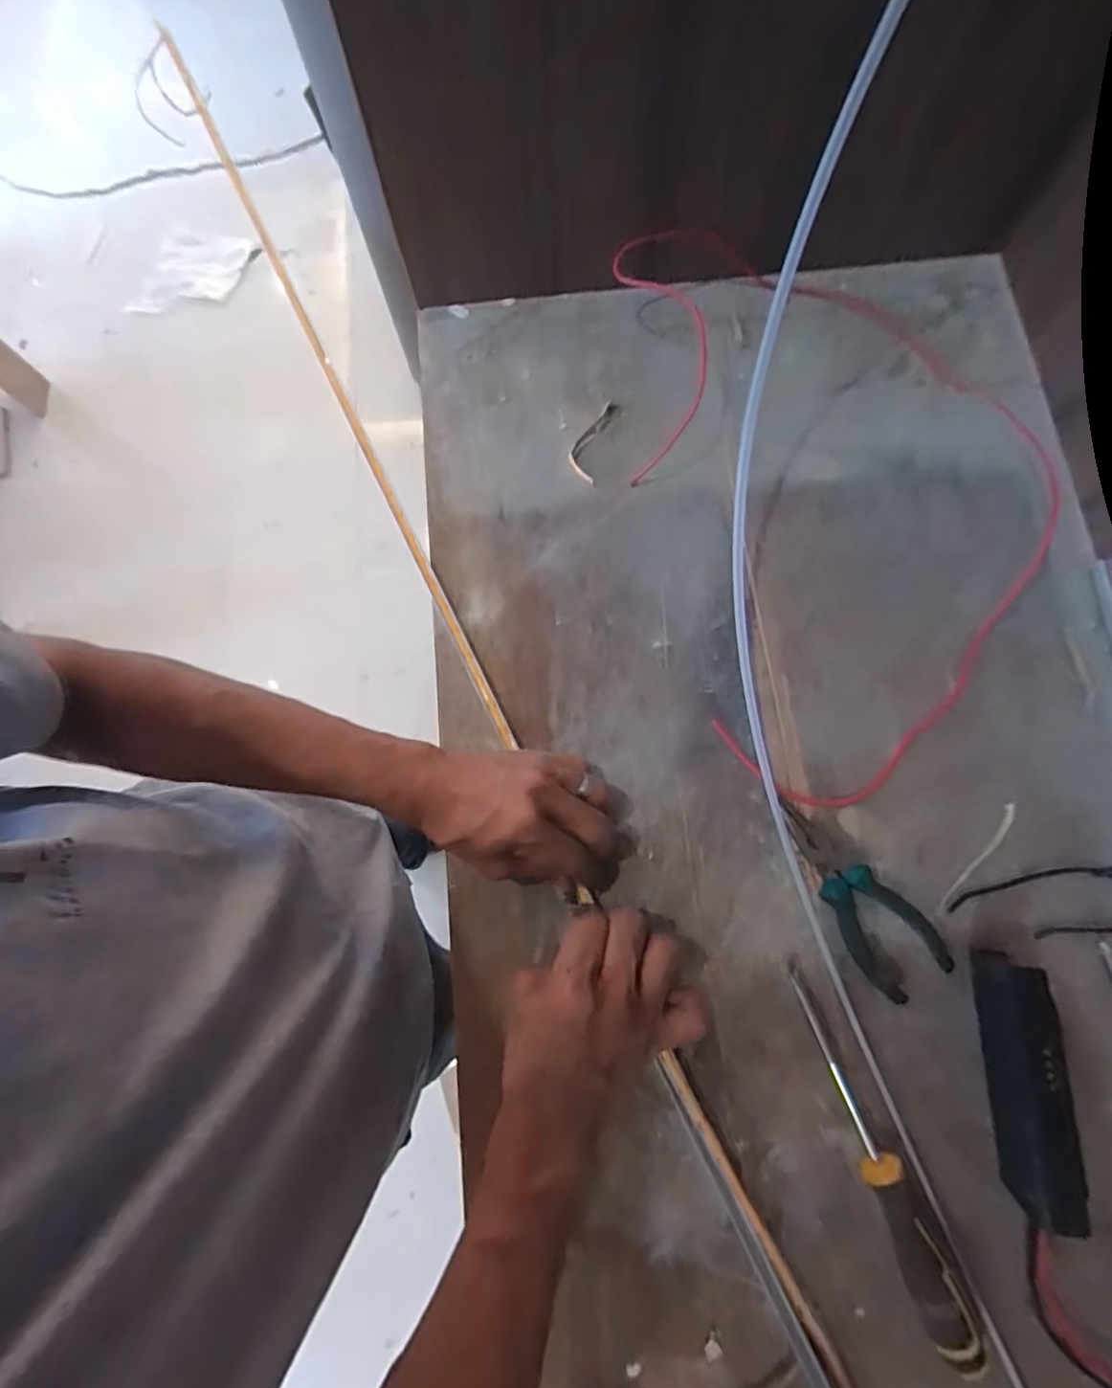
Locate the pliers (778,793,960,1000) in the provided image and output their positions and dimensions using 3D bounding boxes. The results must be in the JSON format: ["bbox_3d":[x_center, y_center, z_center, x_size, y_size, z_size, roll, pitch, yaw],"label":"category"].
[{"bbox_3d":[0.207,0.142,0.394,0.059,0.019,0.143,-41,80,-8],"label":"pliers"}]

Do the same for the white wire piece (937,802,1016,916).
[{"bbox_3d":[0.311,0.122,0.412,0.010,0.004,0.104,40,81,9],"label":"white wire piece"}]

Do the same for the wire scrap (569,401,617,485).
[{"bbox_3d":[0.030,-0.220,0.483,0.026,0.007,0.083,17,78,4],"label":"wire scrap"}]

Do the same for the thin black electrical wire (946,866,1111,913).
[{"bbox_3d":[0.363,0.136,0.404,0.166,0.004,0.022,-9,77,-2],"label":"thin black electrical wire"}]

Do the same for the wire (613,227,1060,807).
[{"bbox_3d":[0.234,-0.196,0.453,0.327,0.045,0.524,-15,77,-3],"label":"wire"}]

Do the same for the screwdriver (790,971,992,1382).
[{"bbox_3d":[0.202,0.293,0.352,0.026,0.033,0.209,-19,78,-4],"label":"screwdriver"}]

